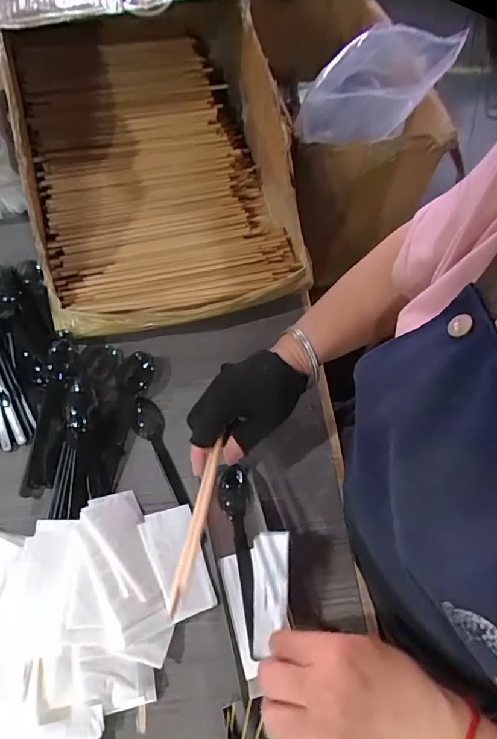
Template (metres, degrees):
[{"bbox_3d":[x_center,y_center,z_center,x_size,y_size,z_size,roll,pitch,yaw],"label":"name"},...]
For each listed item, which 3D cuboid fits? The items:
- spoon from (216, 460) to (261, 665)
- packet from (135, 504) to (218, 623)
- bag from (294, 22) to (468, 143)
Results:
[{"bbox_3d":[-0.005,0.165,0.426,0.032,0.018,0.170,-5,48,-7],"label":"spoon"},{"bbox_3d":[-0.065,0.175,0.424,0.048,0.011,0.095,-9,59,-28],"label":"packet"},{"bbox_3d":[0.190,-0.429,0.681,0.137,0.130,0.273,33,63,14],"label":"bag"}]

